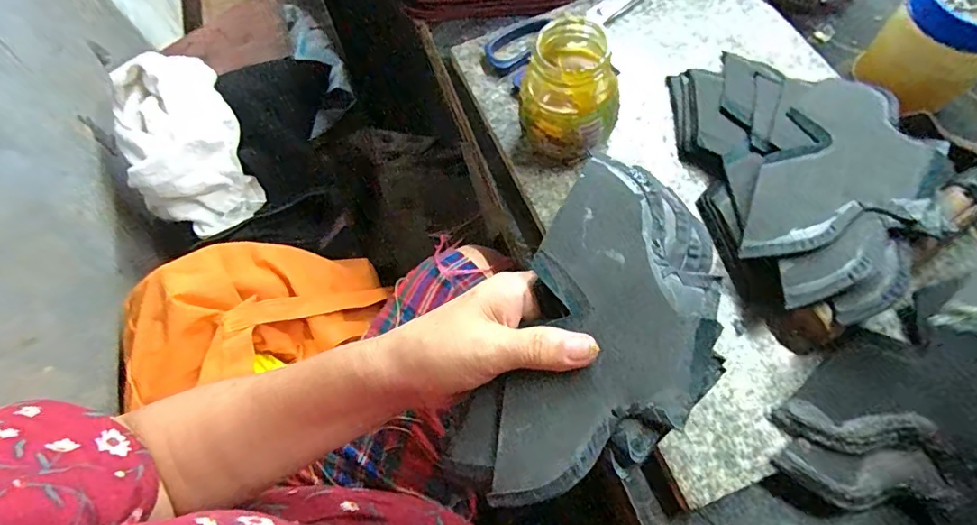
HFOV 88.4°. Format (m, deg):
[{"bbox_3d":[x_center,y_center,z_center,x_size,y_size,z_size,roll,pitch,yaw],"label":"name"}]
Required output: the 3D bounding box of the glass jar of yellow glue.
[{"bbox_3d":[0.059,-0.118,0.354,0.061,0.084,0.060,-1,67,3],"label":"glass jar of yellow glue"}]

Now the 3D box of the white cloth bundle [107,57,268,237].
[{"bbox_3d":[-0.406,-0.151,0.660,0.159,0.116,0.213,-27,68,-8],"label":"white cloth bundle"}]

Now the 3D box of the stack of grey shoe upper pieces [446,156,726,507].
[{"bbox_3d":[0.059,0.043,0.264,0.100,0.046,0.179,28,72,14],"label":"stack of grey shoe upper pieces"}]

